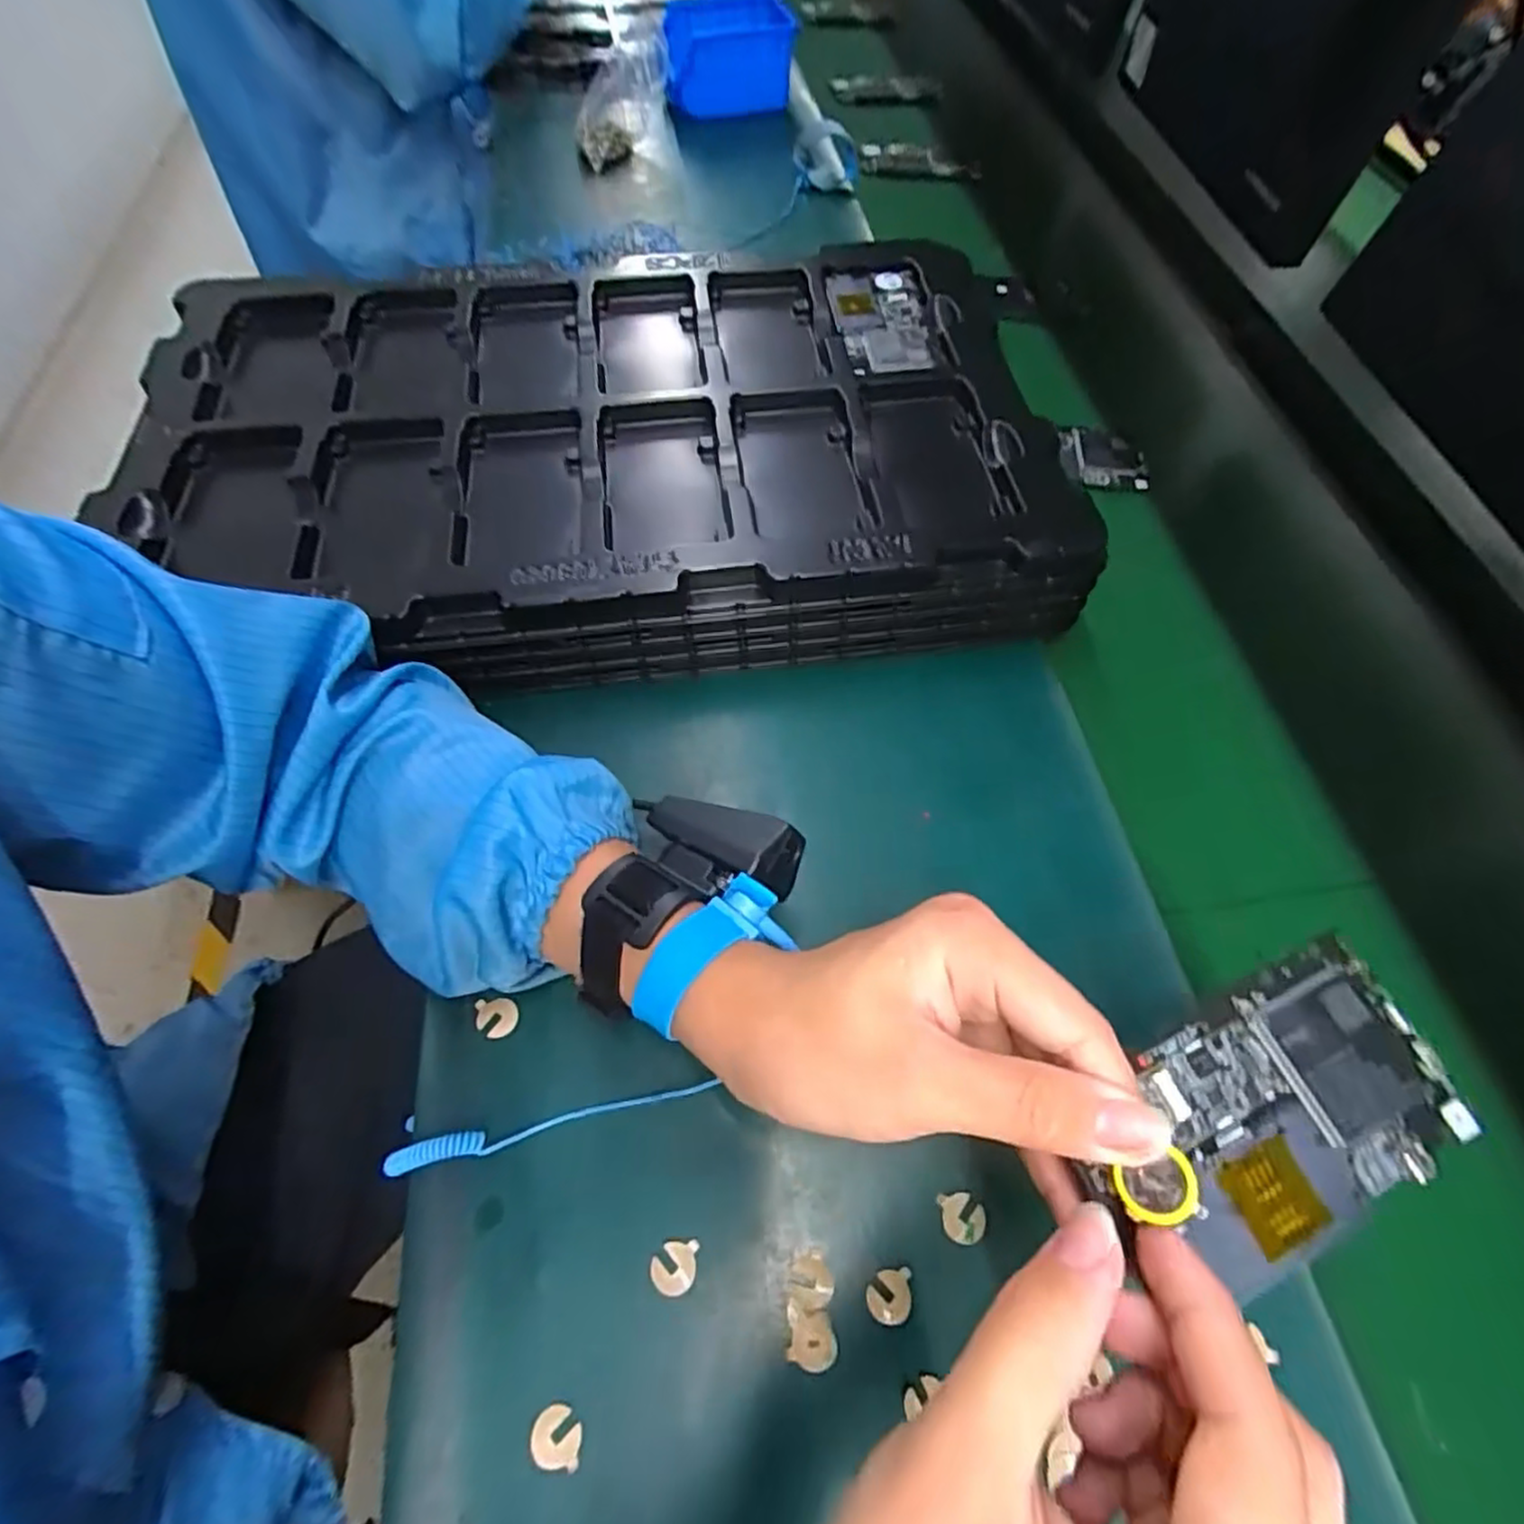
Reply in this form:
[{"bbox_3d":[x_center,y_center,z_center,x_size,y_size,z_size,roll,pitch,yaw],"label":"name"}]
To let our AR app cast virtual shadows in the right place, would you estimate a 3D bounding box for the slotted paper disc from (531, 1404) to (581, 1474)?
[{"bbox_3d":[-0.075,0.246,0.261,0.018,0.004,0.017,2,61,-3],"label":"slotted paper disc"}]

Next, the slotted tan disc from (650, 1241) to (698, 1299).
[{"bbox_3d":[-0.036,0.202,0.286,0.017,0.004,0.019,6,61,0],"label":"slotted tan disc"}]

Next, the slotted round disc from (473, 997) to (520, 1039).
[{"bbox_3d":[-0.123,0.118,0.330,0.019,0.004,0.017,-3,61,-6],"label":"slotted round disc"}]

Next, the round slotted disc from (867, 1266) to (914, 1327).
[{"bbox_3d":[0.051,0.211,0.283,0.017,0.004,0.018,2,61,-3],"label":"round slotted disc"}]

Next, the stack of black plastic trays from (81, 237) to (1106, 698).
[{"bbox_3d":[-0.095,-0.203,0.467,0.540,0.077,0.320,-3,61,-6],"label":"stack of black plastic trays"}]

